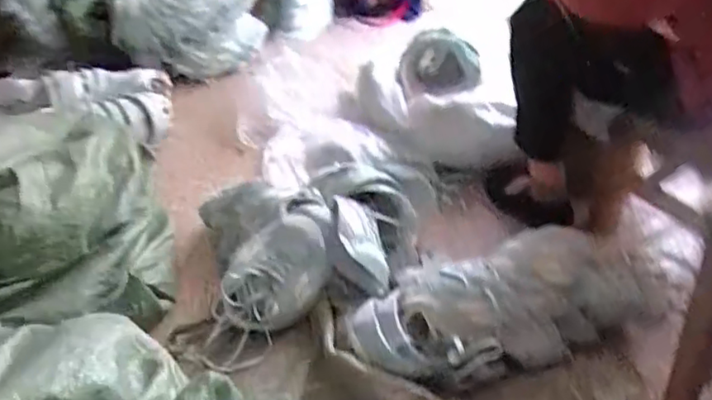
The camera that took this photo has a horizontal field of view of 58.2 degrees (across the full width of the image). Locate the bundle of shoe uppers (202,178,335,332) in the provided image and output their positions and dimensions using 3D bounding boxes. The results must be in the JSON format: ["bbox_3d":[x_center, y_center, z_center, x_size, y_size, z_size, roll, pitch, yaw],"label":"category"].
[{"bbox_3d":[-0.170,0.079,1.245,0.232,0.145,0.371,-15,36,-11],"label":"bundle of shoe uppers"}]

